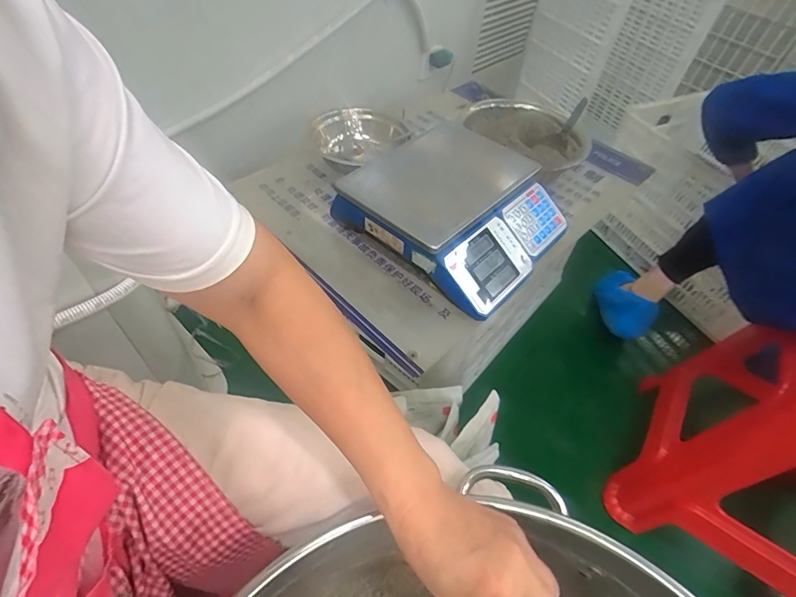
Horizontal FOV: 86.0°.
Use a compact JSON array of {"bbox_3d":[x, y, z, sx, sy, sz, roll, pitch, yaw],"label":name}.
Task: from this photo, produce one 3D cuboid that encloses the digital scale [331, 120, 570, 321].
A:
[{"bbox_3d":[0.109,-0.166,0.746,0.327,0.086,0.326,35,57,21],"label":"digital scale"}]

